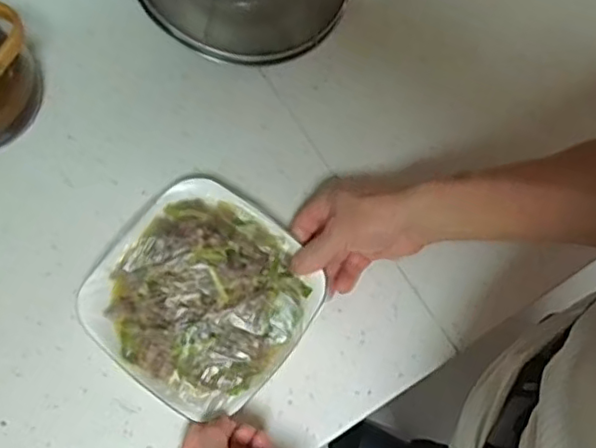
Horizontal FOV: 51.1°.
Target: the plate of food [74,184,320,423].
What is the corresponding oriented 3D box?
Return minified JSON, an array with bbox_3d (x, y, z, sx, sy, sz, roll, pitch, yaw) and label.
[{"bbox_3d":[-0.085,0.061,0.559,0.182,0.025,0.183,37,75,10],"label":"plate of food"}]

